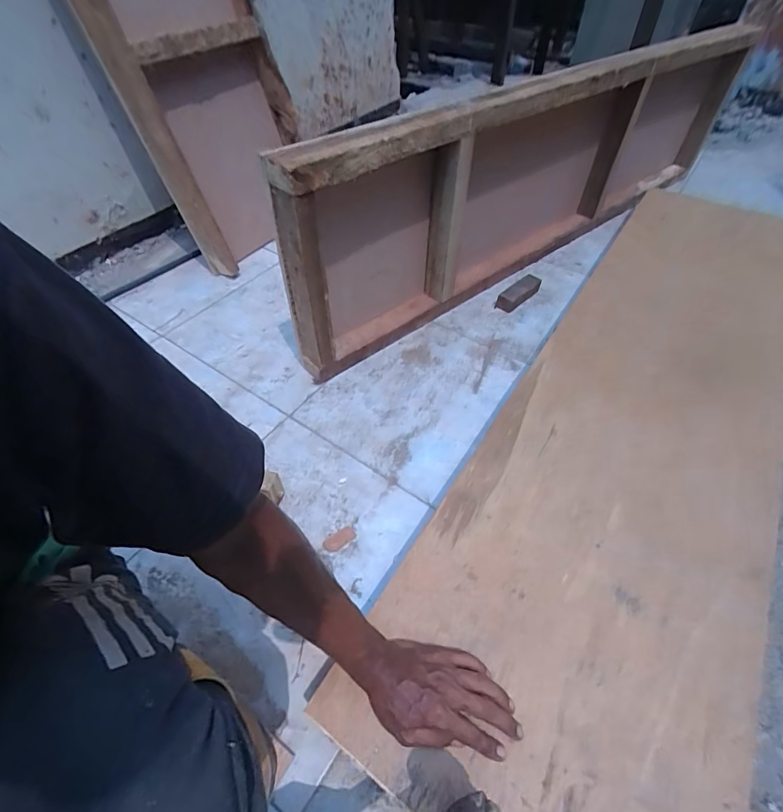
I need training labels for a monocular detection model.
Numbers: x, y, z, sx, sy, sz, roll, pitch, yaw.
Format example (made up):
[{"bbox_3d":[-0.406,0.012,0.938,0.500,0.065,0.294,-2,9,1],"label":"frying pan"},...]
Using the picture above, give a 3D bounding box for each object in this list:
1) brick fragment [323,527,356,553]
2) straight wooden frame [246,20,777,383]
[{"bbox_3d":[-0.079,0.207,0.645,0.050,0.015,0.024,-35,58,-25],"label":"brick fragment"},{"bbox_3d":[0.399,-0.552,1.010,1.460,0.415,0.104,-32,57,-24],"label":"straight wooden frame"}]

